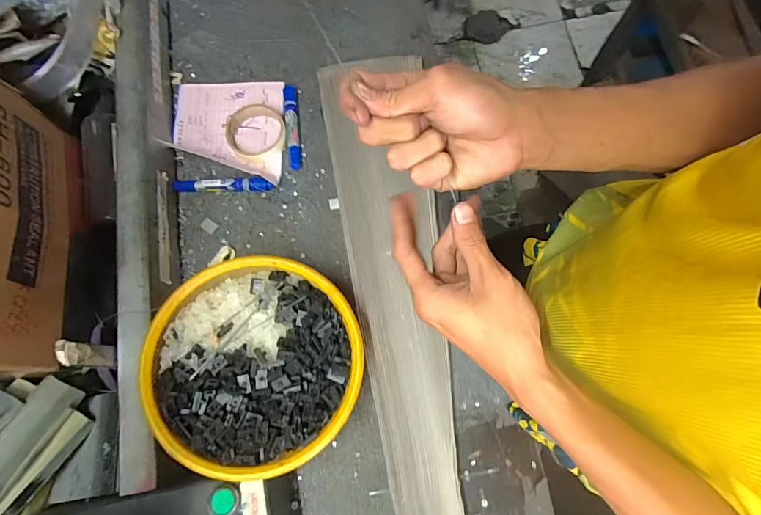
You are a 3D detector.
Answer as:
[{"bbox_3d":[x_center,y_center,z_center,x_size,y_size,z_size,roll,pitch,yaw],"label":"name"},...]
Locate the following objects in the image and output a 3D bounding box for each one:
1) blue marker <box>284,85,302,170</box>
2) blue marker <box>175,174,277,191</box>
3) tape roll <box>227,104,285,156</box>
[{"bbox_3d":[-0.130,-0.198,0.607,0.019,0.023,0.134,-7,74,0],"label":"blue marker"},{"bbox_3d":[-0.223,-0.104,0.586,0.137,0.018,0.017,-1,74,2],"label":"blue marker"},{"bbox_3d":[-0.183,-0.187,0.601,0.086,0.018,0.083,-1,74,2],"label":"tape roll"}]

